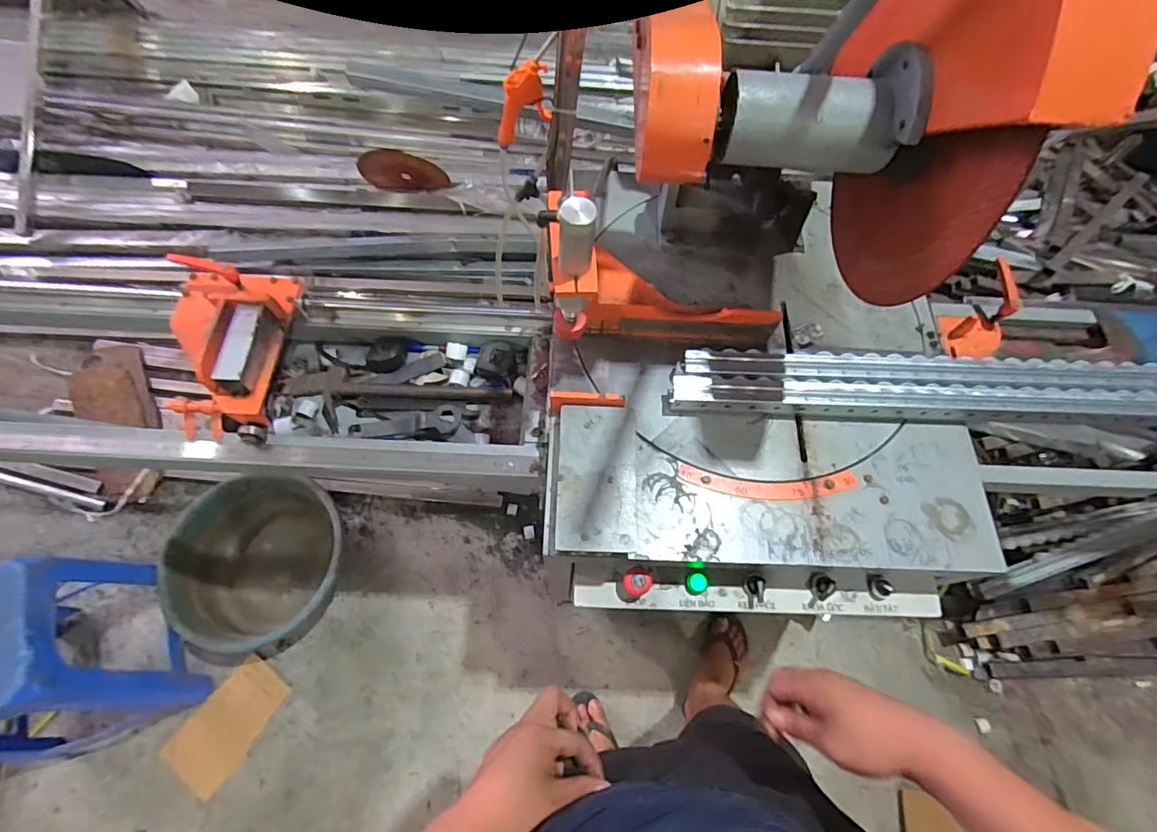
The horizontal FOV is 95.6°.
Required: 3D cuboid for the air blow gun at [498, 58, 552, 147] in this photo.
[{"bbox_3d":[-0.077,-0.408,0.693,0.057,0.120,0.035,-15,66,-40],"label":"air blow gun"}]

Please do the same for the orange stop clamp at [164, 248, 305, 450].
[{"bbox_3d":[-0.540,-0.109,0.795,0.179,0.088,0.264,0,65,-2],"label":"orange stop clamp"}]

